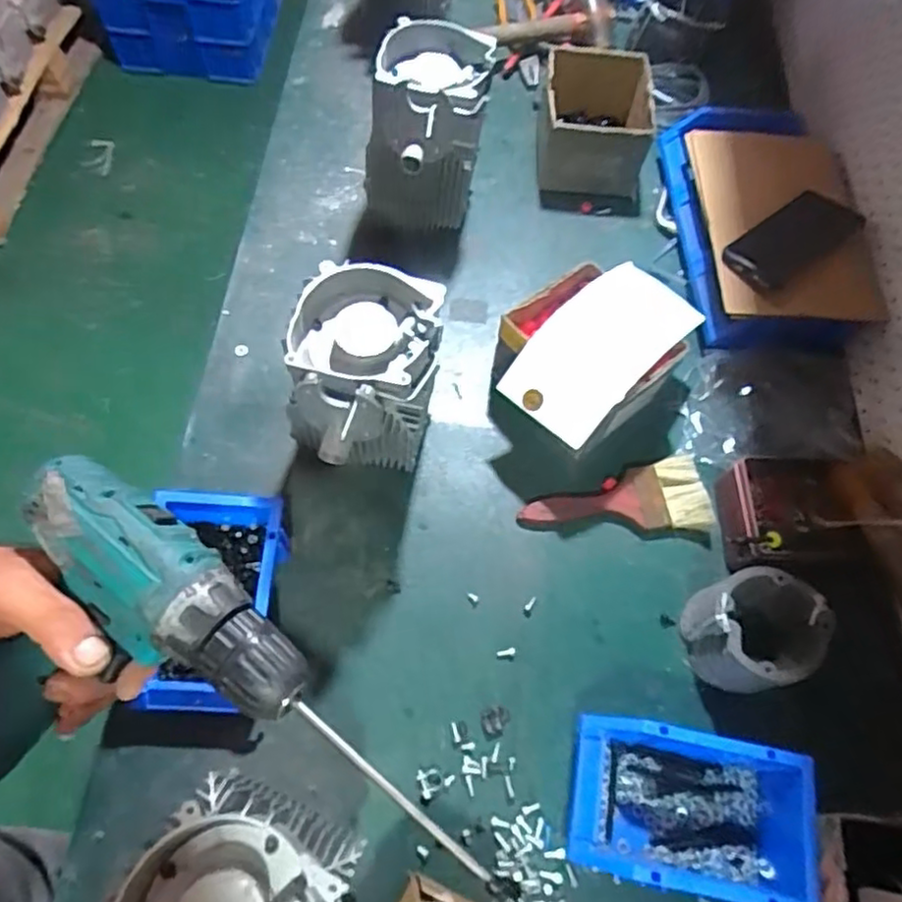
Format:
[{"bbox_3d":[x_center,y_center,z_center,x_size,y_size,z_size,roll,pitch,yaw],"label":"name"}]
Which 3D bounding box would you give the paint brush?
[{"bbox_3d":[0.172,0.056,0.702,0.194,0.019,0.080,-8,66,-7],"label":"paint brush"}]

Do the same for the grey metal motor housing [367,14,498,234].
[{"bbox_3d":[-0.027,-0.351,0.773,0.144,0.206,0.123,-35,72,-18],"label":"grey metal motor housing"}]

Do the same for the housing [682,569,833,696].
[{"bbox_3d":[0.285,0.171,0.630,0.112,0.072,0.114,-19,67,-12],"label":"housing"}]

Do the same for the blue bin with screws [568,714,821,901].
[{"bbox_3d":[0.204,0.299,0.557,0.201,0.077,0.112,12,65,2],"label":"blue bin with screws"}]

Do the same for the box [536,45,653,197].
[{"bbox_3d":[0.187,-0.438,0.895,0.139,0.099,0.168,7,65,0],"label":"box"}]

